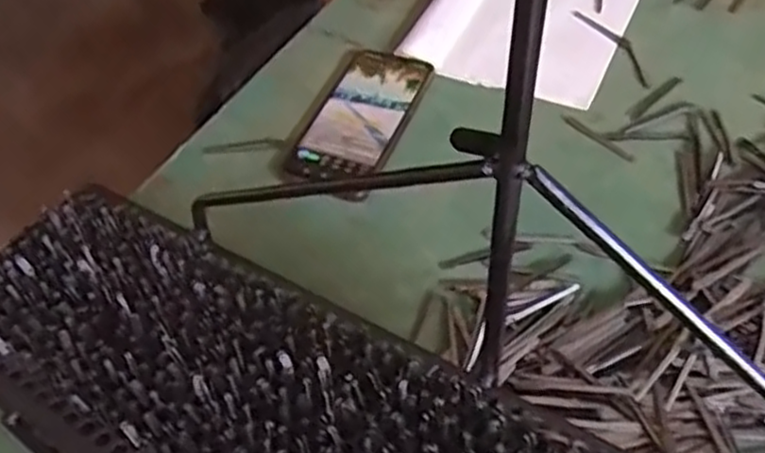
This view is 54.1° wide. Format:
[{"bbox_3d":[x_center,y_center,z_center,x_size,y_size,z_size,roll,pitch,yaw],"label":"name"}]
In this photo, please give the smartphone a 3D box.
[{"bbox_3d":[-0.022,-0.087,0.612,0.085,0.014,0.160,17,55,19],"label":"smartphone"}]

